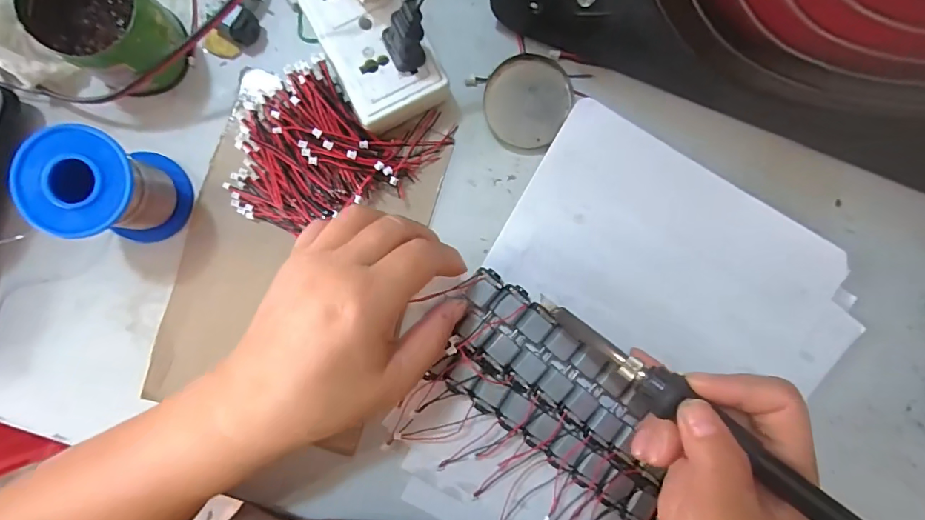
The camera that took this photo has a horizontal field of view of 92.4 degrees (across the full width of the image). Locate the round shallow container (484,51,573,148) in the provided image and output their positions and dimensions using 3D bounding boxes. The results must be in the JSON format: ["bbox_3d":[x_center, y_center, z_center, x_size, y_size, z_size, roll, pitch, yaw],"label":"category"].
[{"bbox_3d":[0.042,-0.102,0.285,0.053,0.007,0.056,0,91,-4],"label":"round shallow container"}]

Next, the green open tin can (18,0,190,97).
[{"bbox_3d":[-0.189,-0.126,0.244,0.062,0.050,0.054,34,88,-4],"label":"green open tin can"}]

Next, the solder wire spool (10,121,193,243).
[{"bbox_3d":[-0.190,-0.038,0.241,0.050,0.058,0.052,0,91,-4],"label":"solder wire spool"}]

